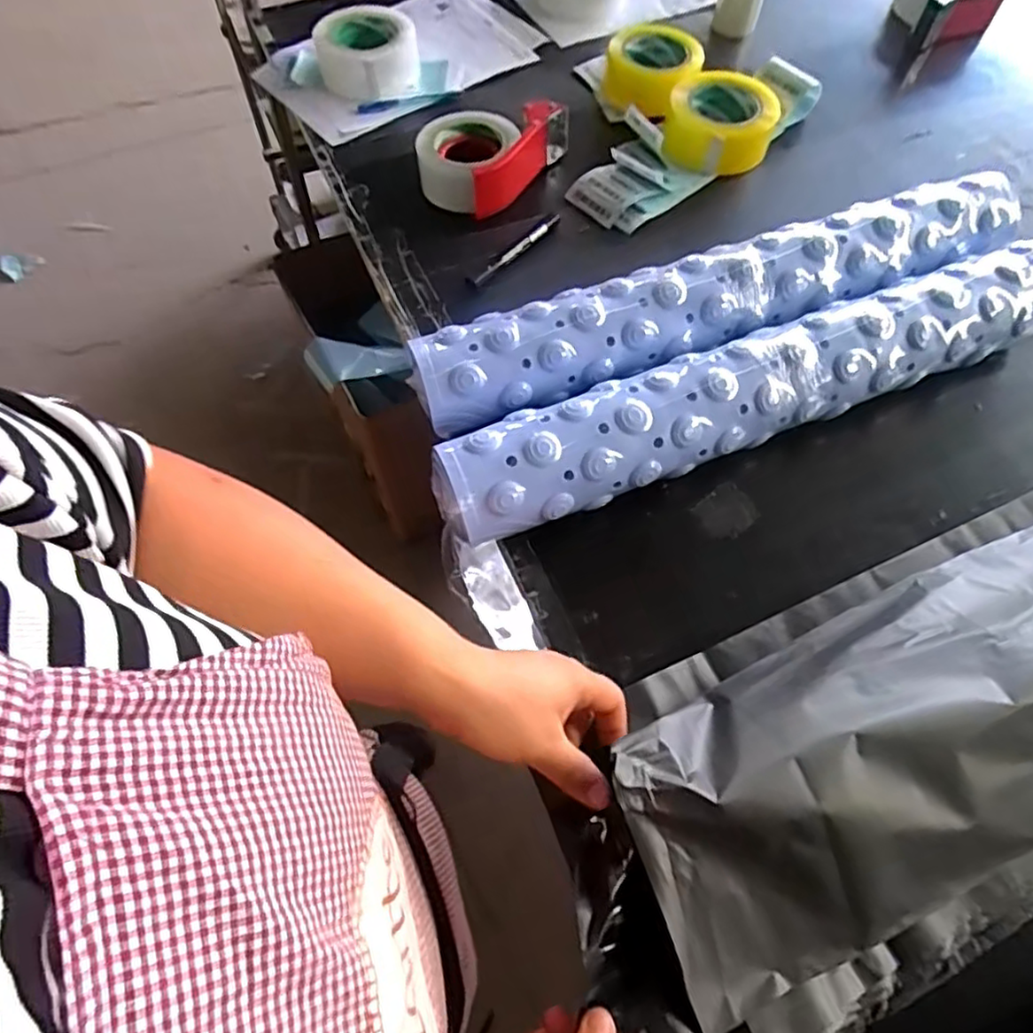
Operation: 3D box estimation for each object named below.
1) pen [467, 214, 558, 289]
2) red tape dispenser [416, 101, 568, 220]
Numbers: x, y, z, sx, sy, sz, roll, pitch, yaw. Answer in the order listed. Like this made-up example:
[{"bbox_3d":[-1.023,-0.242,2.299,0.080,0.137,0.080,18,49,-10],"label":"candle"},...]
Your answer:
[{"bbox_3d":[-0.001,-0.281,0.694,0.011,0.009,0.134,40,69,17],"label":"pen"},{"bbox_3d":[-0.036,-0.417,0.739,0.117,0.057,0.163,33,67,14],"label":"red tape dispenser"}]

